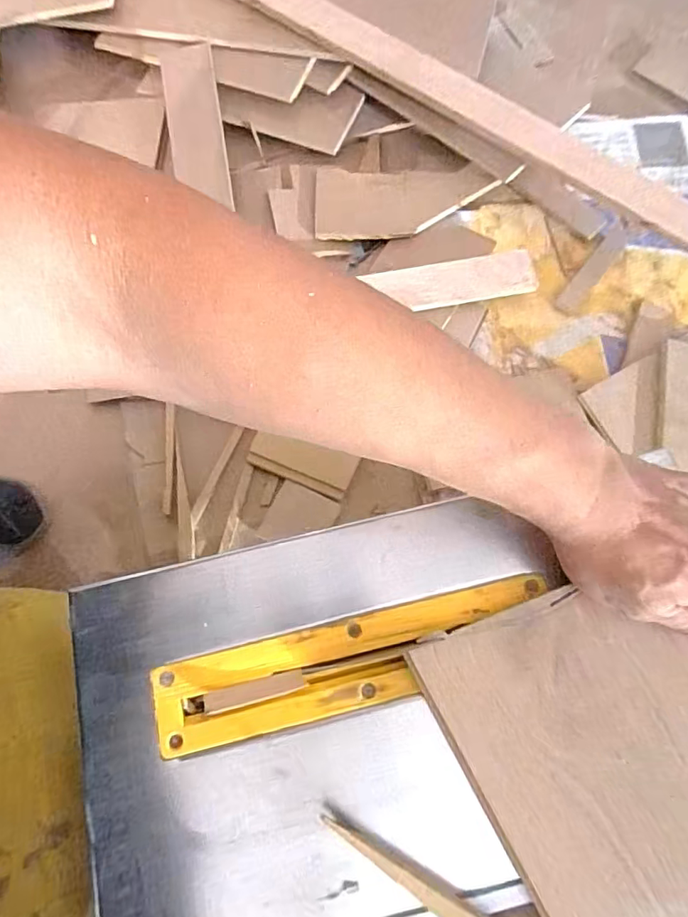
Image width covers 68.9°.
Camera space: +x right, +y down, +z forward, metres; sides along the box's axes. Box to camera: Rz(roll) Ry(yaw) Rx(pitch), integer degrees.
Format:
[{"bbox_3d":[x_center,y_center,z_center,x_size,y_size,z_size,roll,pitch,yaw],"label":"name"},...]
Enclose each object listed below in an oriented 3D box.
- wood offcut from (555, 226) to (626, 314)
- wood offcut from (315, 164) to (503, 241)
[{"bbox_3d":[0.344,-0.260,0.690,0.029,0.008,0.163,37,77,9],"label":"wood offcut"},{"bbox_3d":[0.081,-0.353,0.682,0.239,0.015,0.117,-4,73,0],"label":"wood offcut"}]

